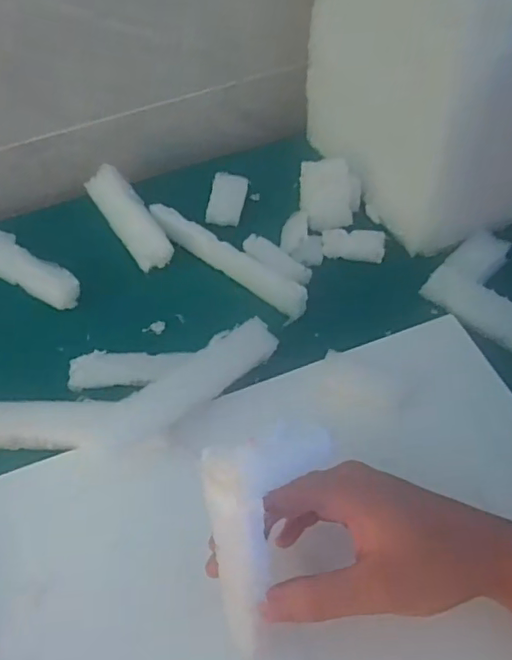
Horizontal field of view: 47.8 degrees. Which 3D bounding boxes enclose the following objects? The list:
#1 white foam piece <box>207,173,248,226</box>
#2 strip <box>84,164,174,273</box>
[{"bbox_3d":[-0.027,-0.126,0.556,0.032,0.015,0.054,7,56,6],"label":"white foam piece"},{"bbox_3d":[-0.120,-0.108,0.540,0.036,0.016,0.133,-27,59,-16],"label":"strip"}]

